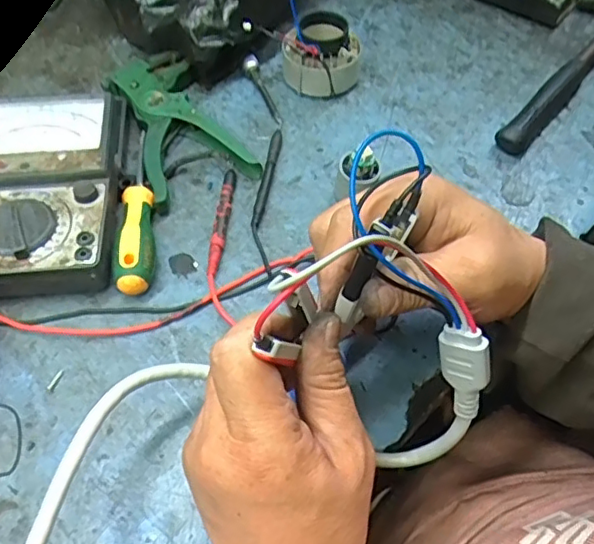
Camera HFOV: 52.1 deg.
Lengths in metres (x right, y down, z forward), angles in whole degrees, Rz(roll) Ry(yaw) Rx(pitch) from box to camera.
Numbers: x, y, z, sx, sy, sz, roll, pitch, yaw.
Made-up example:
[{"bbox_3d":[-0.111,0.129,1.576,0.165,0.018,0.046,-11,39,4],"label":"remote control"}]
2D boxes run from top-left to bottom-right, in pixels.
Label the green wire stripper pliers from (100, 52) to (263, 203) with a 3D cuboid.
[{"bbox_3d":[-0.102,-0.123,0.498,0.080,0.022,0.159,-23,58,-15],"label":"green wire stripper pliers"}]

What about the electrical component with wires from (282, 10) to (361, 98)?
[{"bbox_3d":[0.023,-0.186,0.518,0.055,0.055,0.058,0,55,1],"label":"electrical component with wires"}]

